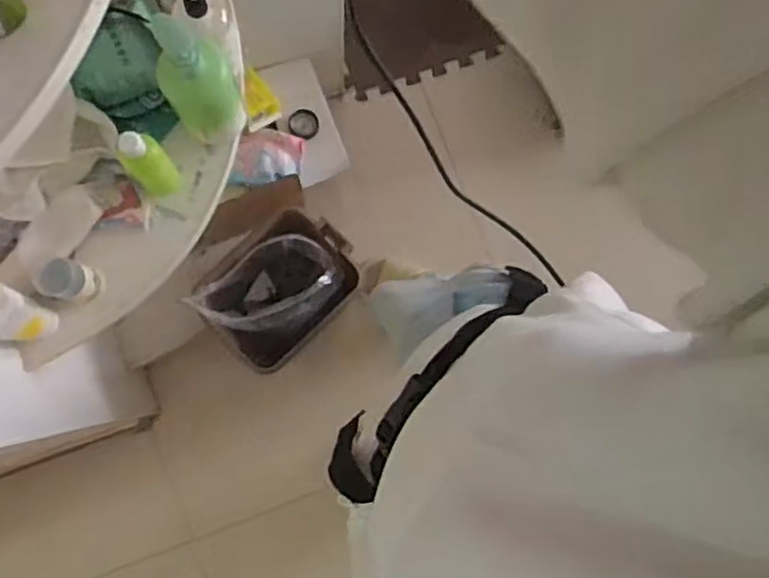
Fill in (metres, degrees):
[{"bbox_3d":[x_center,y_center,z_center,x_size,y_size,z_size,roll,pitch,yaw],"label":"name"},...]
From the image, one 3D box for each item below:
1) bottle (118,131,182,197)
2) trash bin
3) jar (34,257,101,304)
[{"bbox_3d":[-0.286,-0.149,0.833,0.046,0.139,0.047,0,84,-4],"label":"bottle"},{"bbox_3d":[-0.182,-0.001,1.202,0.188,0.234,0.245,42,83,2],"label":"trash bin"},{"bbox_3d":[-0.389,-0.009,0.828,0.046,0.098,0.046,0,84,-4],"label":"jar"}]

